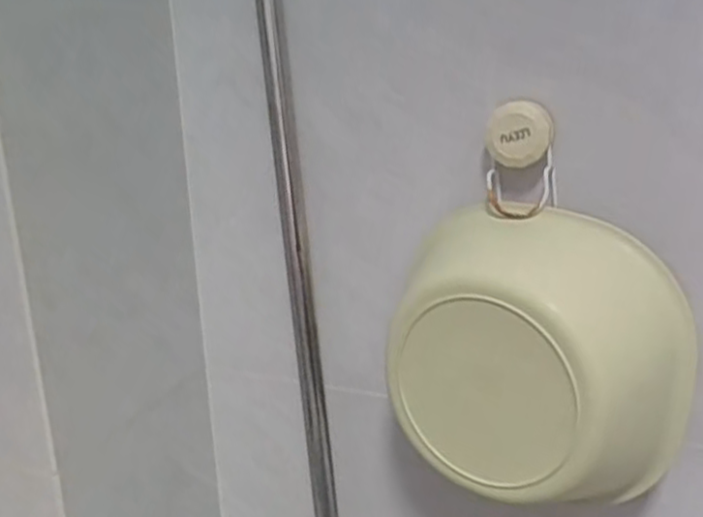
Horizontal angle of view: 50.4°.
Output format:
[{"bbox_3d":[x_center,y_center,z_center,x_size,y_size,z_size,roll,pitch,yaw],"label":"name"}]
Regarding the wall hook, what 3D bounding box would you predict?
[{"bbox_3d":[0.148,-0.087,0.653,0.060,0.094,0.045,1,17,10],"label":"wall hook"}]

